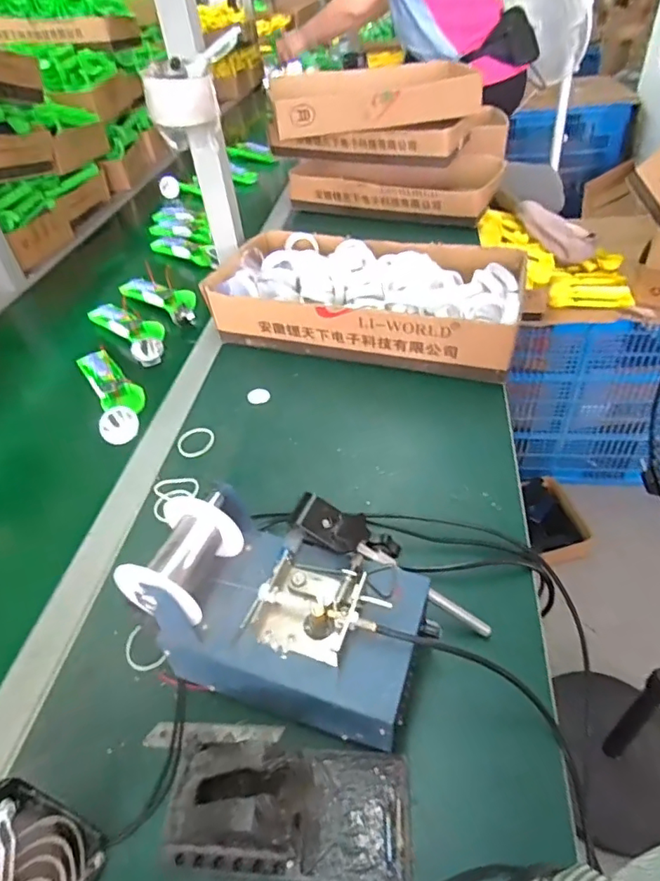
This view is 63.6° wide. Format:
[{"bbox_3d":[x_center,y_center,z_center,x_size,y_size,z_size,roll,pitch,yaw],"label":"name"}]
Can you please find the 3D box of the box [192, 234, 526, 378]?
[{"bbox_3d":[0.053,-0.217,0.803,0.439,0.087,0.234,9,46,16],"label":"box"}]

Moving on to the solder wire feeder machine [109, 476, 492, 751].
[{"bbox_3d":[-0.013,0.127,0.413,0.235,0.136,0.148,9,46,16],"label":"solder wire feeder machine"}]

